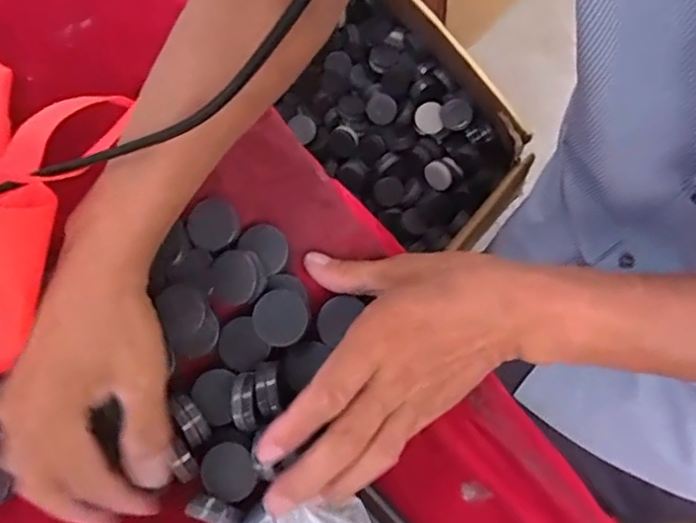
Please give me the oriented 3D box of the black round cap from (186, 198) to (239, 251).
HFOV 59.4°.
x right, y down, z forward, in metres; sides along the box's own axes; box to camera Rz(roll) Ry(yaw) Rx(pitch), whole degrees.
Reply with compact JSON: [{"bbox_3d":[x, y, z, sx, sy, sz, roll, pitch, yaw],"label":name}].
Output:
[{"bbox_3d":[-0.087,-0.025,0.395,0.031,0.006,0.033,0,79,1],"label":"black round cap"}]

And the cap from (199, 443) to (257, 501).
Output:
[{"bbox_3d":[-0.069,0.122,0.356,0.030,0.013,0.032,0,79,1],"label":"cap"}]

